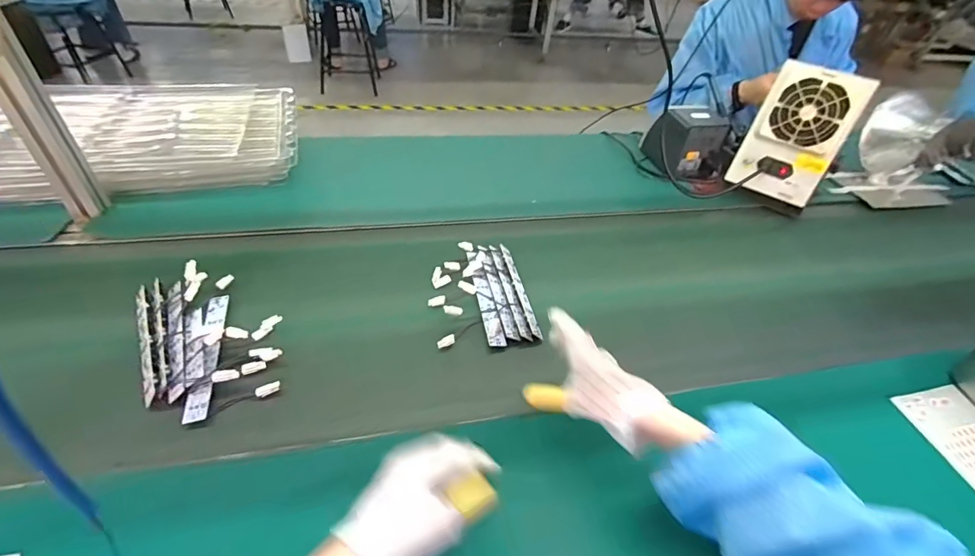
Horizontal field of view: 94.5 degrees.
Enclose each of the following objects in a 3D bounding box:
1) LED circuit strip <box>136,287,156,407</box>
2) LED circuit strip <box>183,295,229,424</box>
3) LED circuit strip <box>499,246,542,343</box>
[{"bbox_3d":[-0.430,0.076,0.564,0.016,0.017,0.184,-20,48,-25],"label":"LED circuit strip"},{"bbox_3d":[-0.350,0.088,0.563,0.025,0.011,0.195,-7,44,-14],"label":"LED circuit strip"},{"bbox_3d":[0.048,0.014,0.685,0.014,0.010,0.197,-6,43,-13],"label":"LED circuit strip"}]

